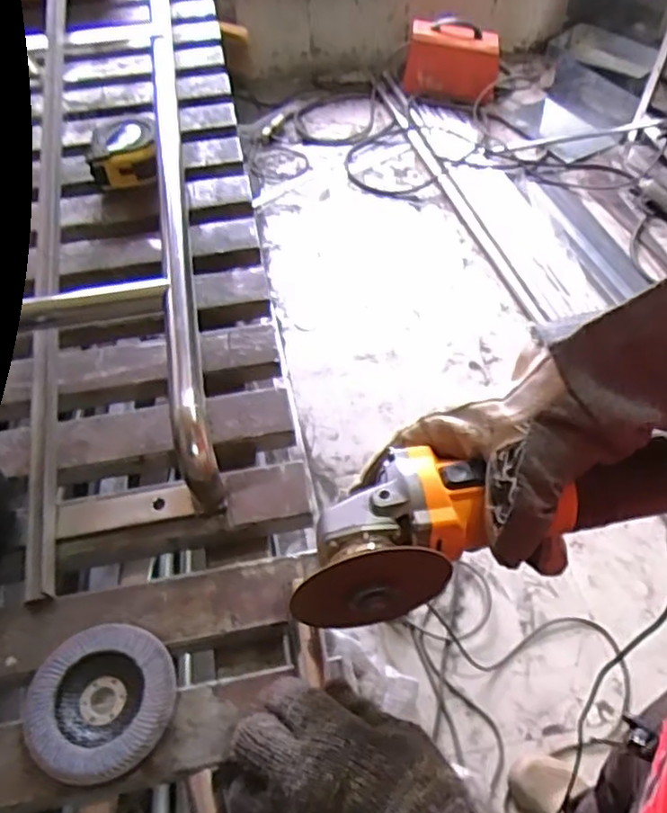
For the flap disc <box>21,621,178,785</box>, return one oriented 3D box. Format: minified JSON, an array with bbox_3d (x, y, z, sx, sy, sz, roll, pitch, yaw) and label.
[{"bbox_3d":[-0.146,0.184,0.405,0.089,0.012,0.090,0,54,1],"label":"flap disc"}]

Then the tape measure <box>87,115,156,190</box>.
[{"bbox_3d":[-0.229,-0.285,0.709,0.073,0.040,0.088,-6,55,-3],"label":"tape measure"}]

